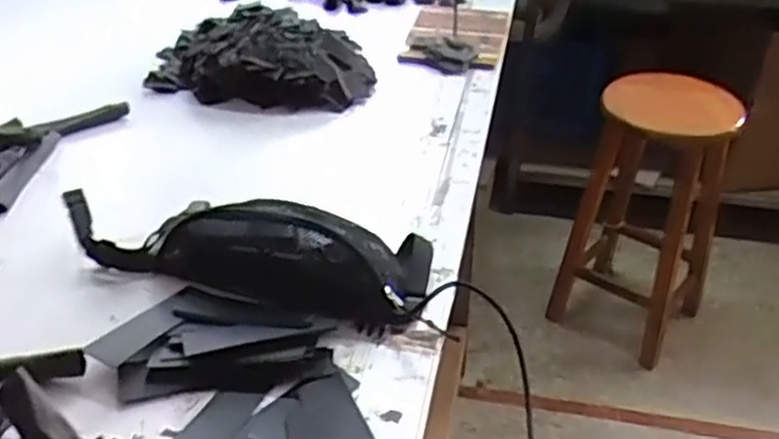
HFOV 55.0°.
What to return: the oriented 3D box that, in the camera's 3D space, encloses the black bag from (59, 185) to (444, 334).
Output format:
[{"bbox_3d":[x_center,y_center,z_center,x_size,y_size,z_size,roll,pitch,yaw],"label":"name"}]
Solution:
[{"bbox_3d":[-0.192,0.022,0.851,0.476,0.081,0.177,8,35,11],"label":"black bag"}]

